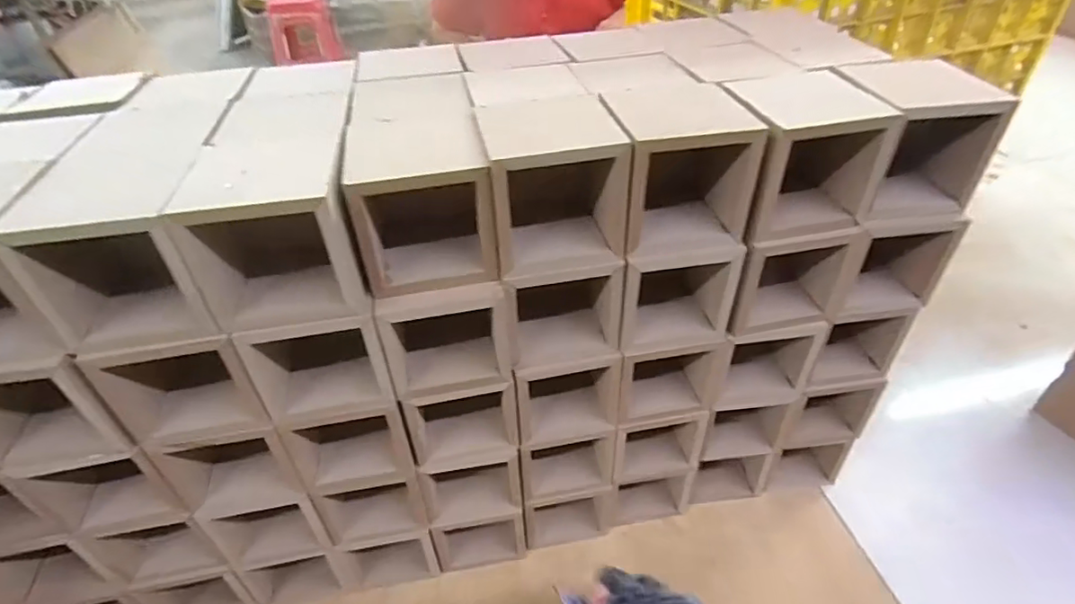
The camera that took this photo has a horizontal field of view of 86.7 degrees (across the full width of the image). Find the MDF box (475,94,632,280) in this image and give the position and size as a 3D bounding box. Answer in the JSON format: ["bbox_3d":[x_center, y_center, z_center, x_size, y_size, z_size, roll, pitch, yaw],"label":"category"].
[{"bbox_3d":[0.004,-0.061,0.283,0.061,0.066,0.074,-10,40,-8],"label":"MDF box"}]

